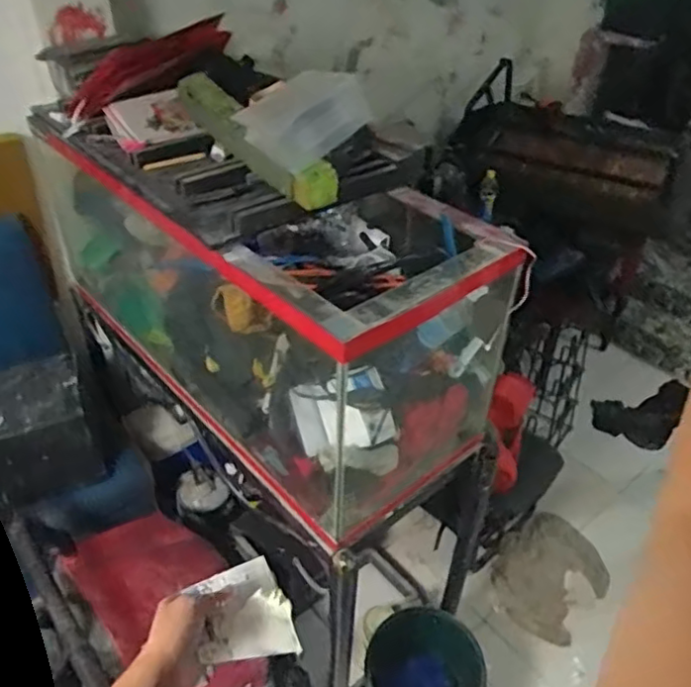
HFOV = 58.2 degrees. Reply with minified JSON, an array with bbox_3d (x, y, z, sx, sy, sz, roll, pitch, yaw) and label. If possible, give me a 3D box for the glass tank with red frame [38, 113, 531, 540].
[{"bbox_3d":[-0.258,-0.174,1.650,0.526,0.673,1.386,-28,47,-30],"label":"glass tank with red frame"}]

